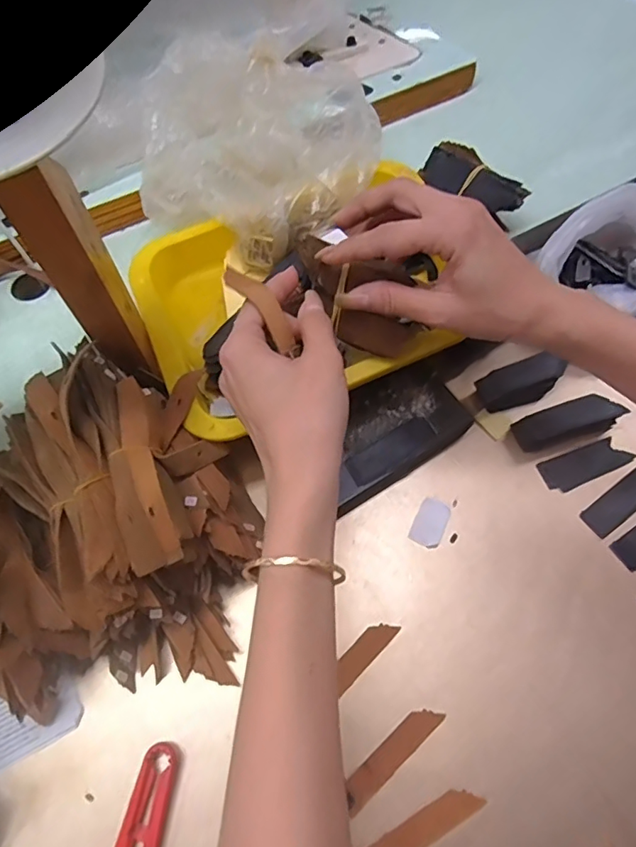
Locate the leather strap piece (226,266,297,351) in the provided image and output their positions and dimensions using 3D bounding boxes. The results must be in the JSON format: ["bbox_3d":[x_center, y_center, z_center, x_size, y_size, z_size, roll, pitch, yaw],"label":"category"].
[{"bbox_3d":[-0.033,-0.070,0.301,0.015,0.011,0.059,-37,84,-16],"label":"leather strap piece"}]

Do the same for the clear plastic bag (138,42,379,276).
[{"bbox_3d":[-0.045,-0.240,0.441,0.184,0.080,0.187,20,66,10],"label":"clear plastic bag"}]

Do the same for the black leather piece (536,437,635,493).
[{"bbox_3d":[0.210,0.031,0.406,0.071,0.006,0.026,-22,66,-9],"label":"black leather piece"}]

